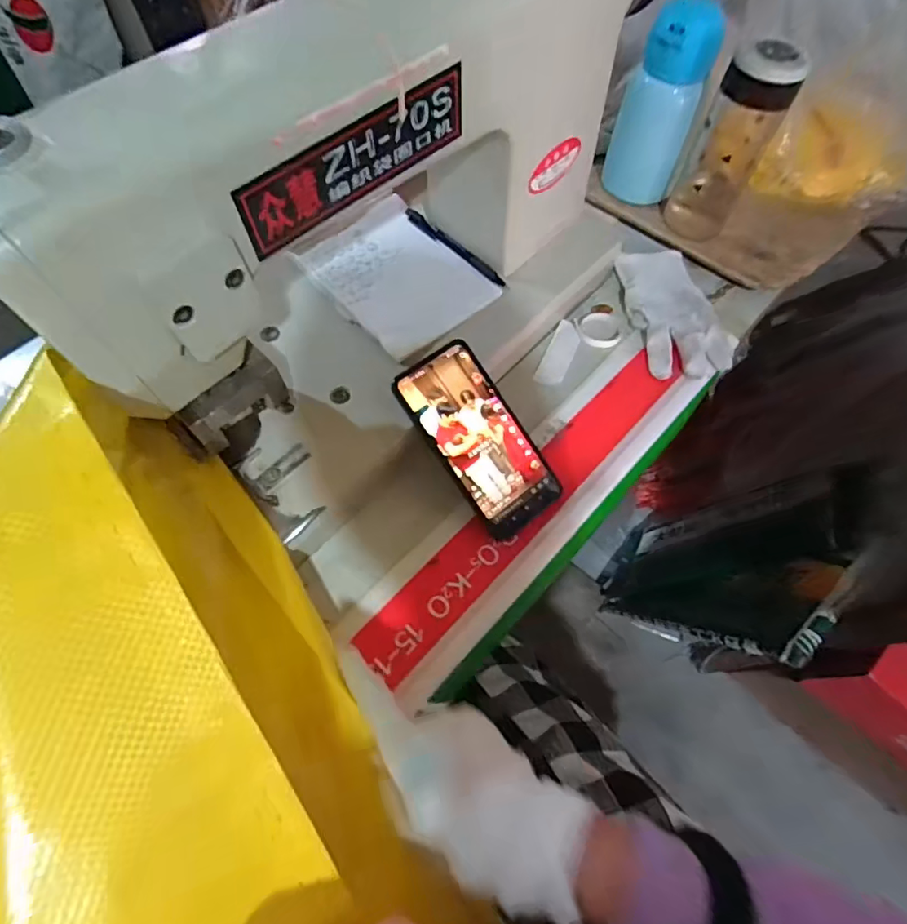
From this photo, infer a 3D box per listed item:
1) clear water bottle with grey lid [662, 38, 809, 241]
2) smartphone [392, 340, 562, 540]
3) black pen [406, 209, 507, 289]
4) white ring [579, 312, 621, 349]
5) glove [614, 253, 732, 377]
[{"bbox_3d":[0.274,-0.315,0.527,0.068,0.172,0.070,23,66,11],"label":"clear water bottle with grey lid"},{"bbox_3d":[0.024,-0.021,0.451,0.077,0.007,0.162,-36,95,-16],"label":"smartphone"},{"bbox_3d":[0.000,-0.217,0.529,0.135,0.008,0.014,42,71,18],"label":"black pen"},{"bbox_3d":[0.154,-0.139,0.551,0.041,0.006,0.042,-4,64,-2],"label":"white ring"},{"bbox_3d":[0.231,-0.162,0.548,0.087,0.023,0.163,-8,65,-4],"label":"glove"}]

